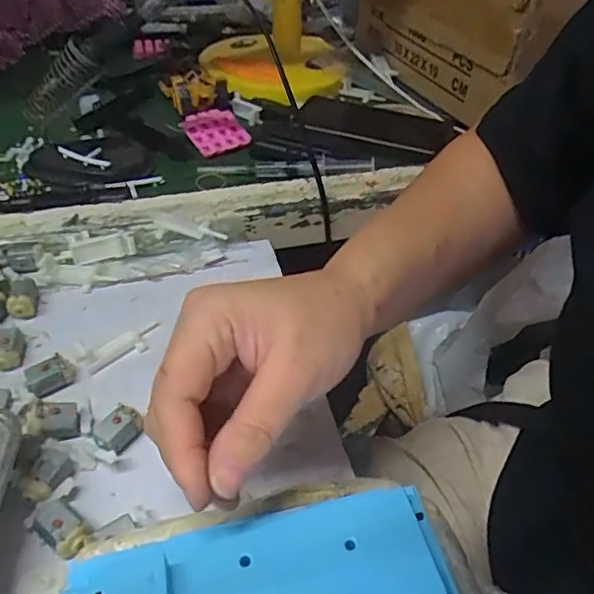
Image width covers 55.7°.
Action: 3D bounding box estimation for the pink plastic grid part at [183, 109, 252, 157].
[{"bbox_3d":[-0.090,-0.182,0.616,0.061,0.019,0.068,-22,48,-25],"label":"pink plastic grid part"}]

